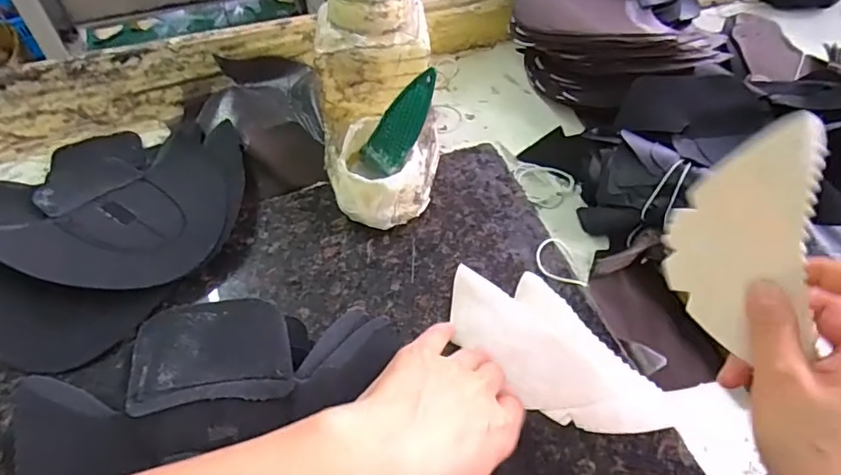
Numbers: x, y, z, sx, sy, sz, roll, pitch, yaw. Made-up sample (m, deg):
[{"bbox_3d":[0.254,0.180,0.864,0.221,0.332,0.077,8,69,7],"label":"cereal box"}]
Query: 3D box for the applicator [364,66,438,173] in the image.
[{"bbox_3d":[-0.015,-0.094,0.443,0.007,0.117,0.040,-26,74,-37],"label":"applicator"}]

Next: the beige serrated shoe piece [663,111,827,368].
[{"bbox_3d":[0.188,-0.002,0.317,0.075,0.128,0.009,3,-1,44],"label":"beige serrated shoe piece"}]

